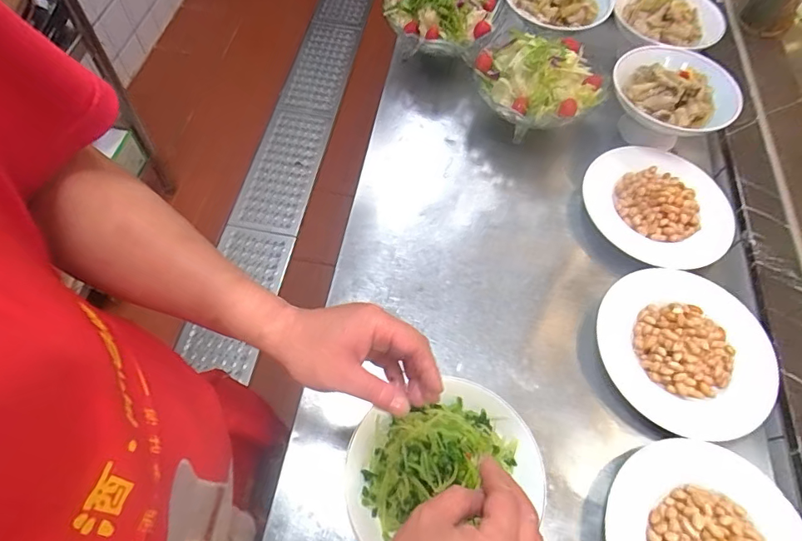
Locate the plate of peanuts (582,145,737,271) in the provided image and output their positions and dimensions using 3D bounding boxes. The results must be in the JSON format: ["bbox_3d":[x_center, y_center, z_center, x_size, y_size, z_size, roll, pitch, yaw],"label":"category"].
[{"bbox_3d":[0.419,-0.109,0.759,0.239,0.043,0.219,2,61,-3],"label":"plate of peanuts"}]

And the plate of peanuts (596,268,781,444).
[{"bbox_3d":[0.388,0.100,0.641,0.225,0.045,0.228,2,61,-3],"label":"plate of peanuts"}]

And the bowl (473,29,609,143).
[{"bbox_3d":[0.232,-0.308,0.811,0.219,0.130,0.199,6,61,-1],"label":"bowl"}]

